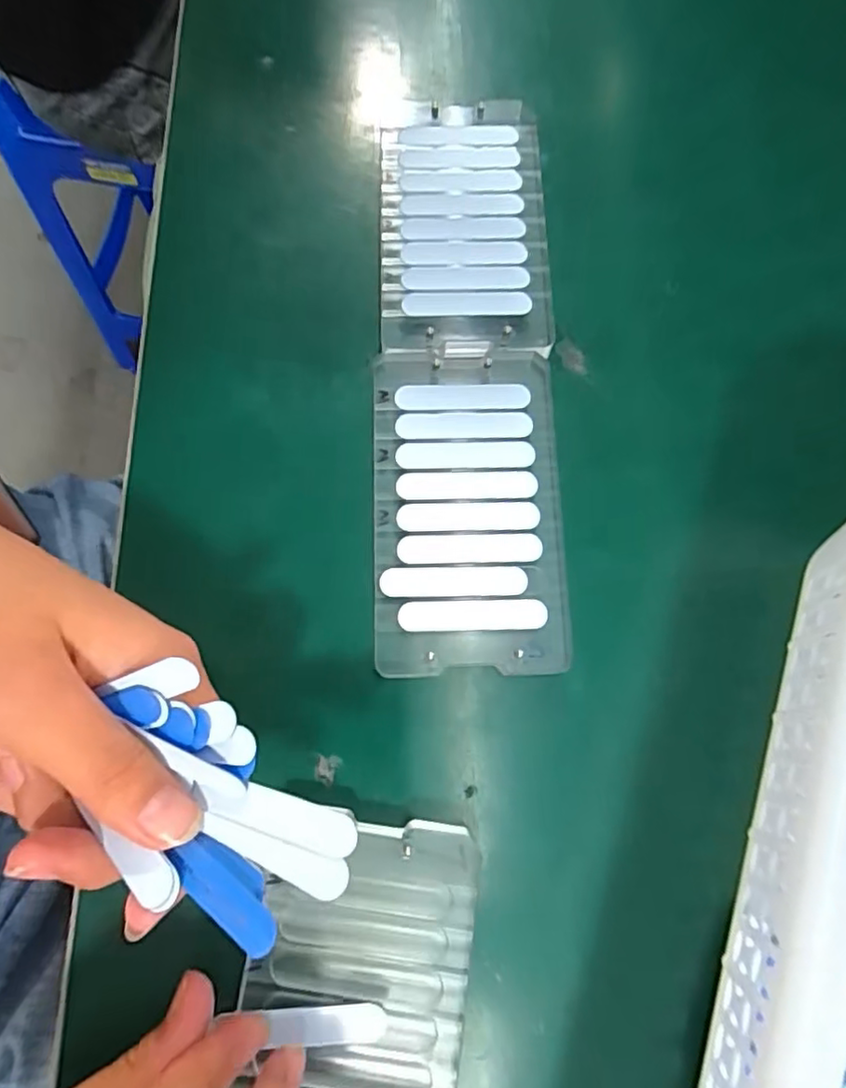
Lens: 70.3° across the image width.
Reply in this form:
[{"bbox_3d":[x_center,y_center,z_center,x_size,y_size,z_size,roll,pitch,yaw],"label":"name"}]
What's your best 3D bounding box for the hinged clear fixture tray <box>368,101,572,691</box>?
[{"bbox_3d":[0.016,-0.073,0.238,0.067,0.013,0.238,1,75,0],"label":"hinged clear fixture tray"}]

